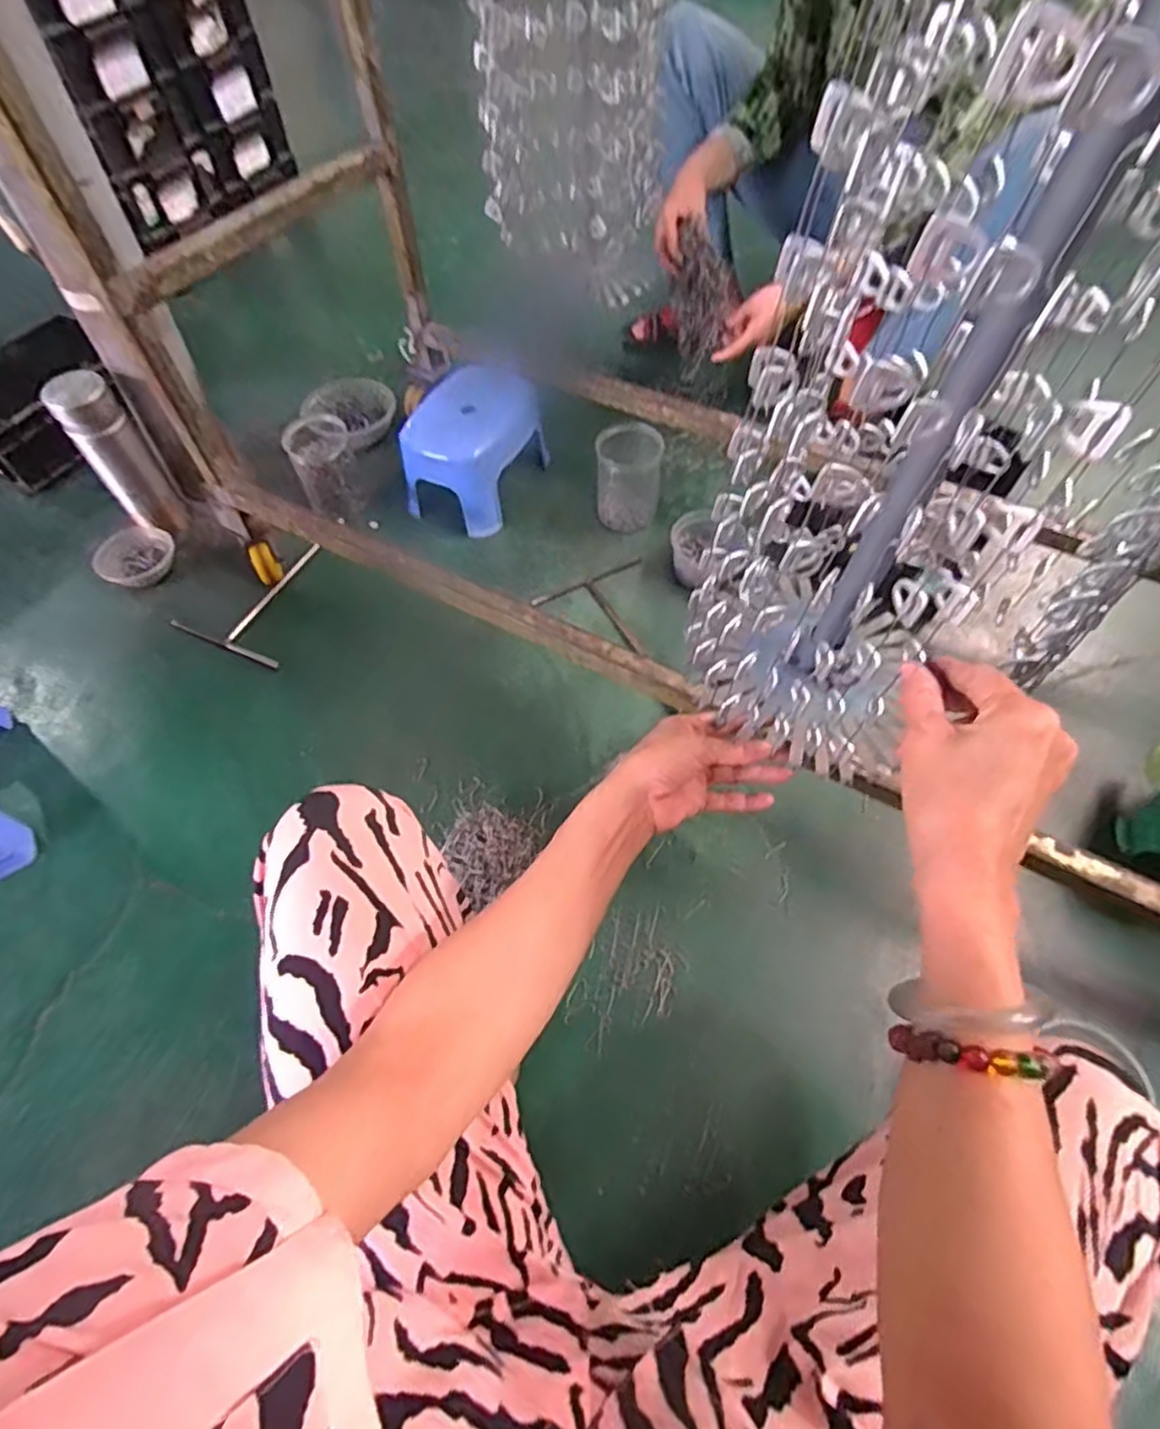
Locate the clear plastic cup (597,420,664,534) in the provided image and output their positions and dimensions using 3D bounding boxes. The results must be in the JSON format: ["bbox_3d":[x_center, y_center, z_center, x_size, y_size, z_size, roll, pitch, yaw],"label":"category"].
[{"bbox_3d":[0.076,-0.378,1.062,0.099,0.149,0.112,2,58,1],"label":"clear plastic cup"}]

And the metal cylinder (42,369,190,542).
[{"bbox_3d":[-0.682,-0.376,1.002,0.082,0.231,0.088,-33,63,-19],"label":"metal cylinder"}]

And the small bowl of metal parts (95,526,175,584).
[{"bbox_3d":[-0.689,-0.244,1.039,0.091,0.040,0.116,33,64,19],"label":"small bowl of metal parts"}]

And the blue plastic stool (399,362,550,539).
[{"bbox_3d":[-0.174,-0.435,1.104,0.171,0.154,0.233,25,61,15],"label":"blue plastic stool"}]

